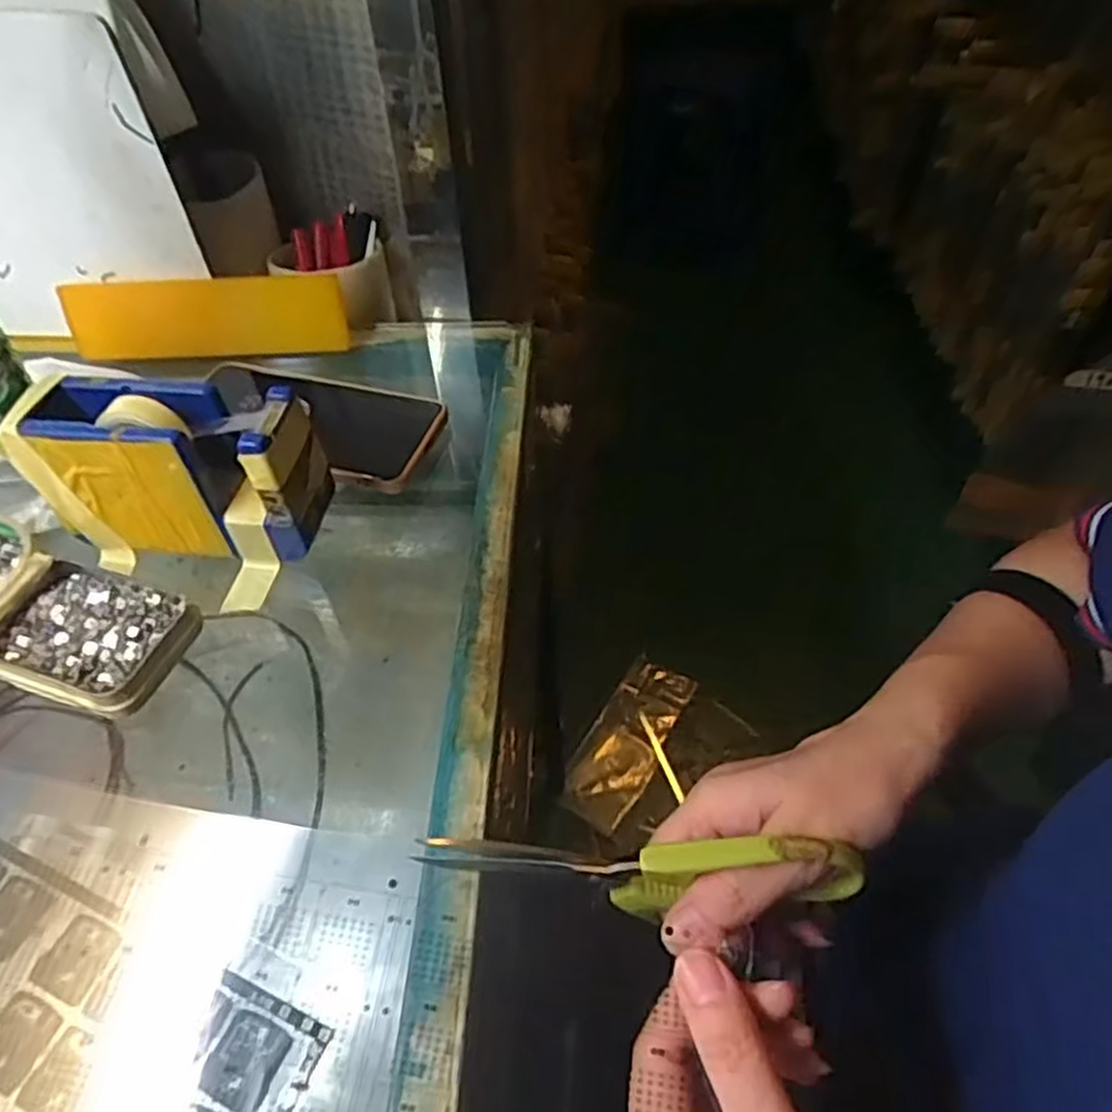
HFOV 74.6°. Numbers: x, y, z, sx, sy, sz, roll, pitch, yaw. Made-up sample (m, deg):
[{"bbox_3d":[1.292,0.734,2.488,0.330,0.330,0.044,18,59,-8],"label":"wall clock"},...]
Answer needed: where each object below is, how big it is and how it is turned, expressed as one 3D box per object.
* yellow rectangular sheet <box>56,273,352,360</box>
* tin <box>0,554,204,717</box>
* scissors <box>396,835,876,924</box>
[{"bbox_3d":[-0.237,-0.163,0.497,0.184,0.046,0.022,-2,50,1],"label":"yellow rectangular sheet"},{"bbox_3d":[-0.220,0.037,0.345,0.094,0.017,0.063,14,52,14],"label":"tin"},{"bbox_3d":[0.030,0.117,0.277,0.153,0.053,0.022,-2,50,6],"label":"scissors"}]

